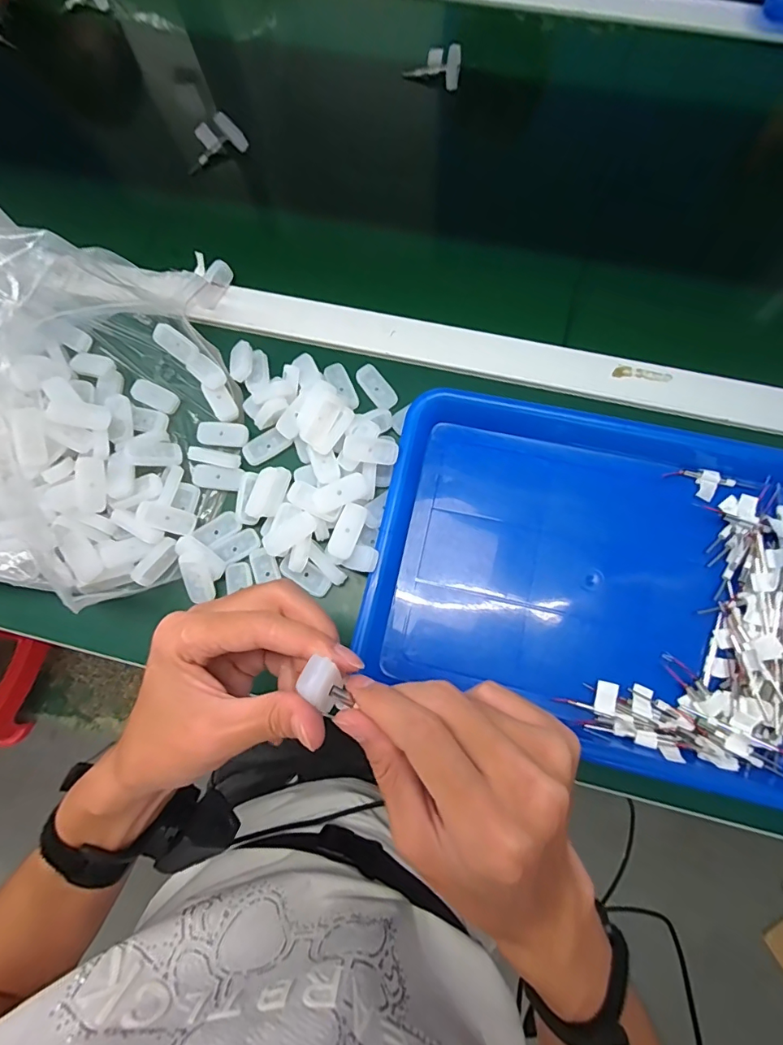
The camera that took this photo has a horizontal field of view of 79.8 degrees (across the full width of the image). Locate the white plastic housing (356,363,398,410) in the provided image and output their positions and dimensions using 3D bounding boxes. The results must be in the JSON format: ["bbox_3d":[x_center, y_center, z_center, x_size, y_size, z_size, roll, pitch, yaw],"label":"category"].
[{"bbox_3d":[-0.012,-0.115,0.397,0.020,0.005,0.043,-36,79,-6],"label":"white plastic housing"}]

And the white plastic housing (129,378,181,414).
[{"bbox_3d":[-0.205,-0.109,0.405,0.040,0.010,0.020,24,80,7],"label":"white plastic housing"}]

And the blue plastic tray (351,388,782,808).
[{"bbox_3d":[0.152,0.036,0.347,0.317,0.032,0.246,13,76,5],"label":"blue plastic tray"}]

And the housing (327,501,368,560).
[{"bbox_3d":[-0.032,0.007,0.346,0.020,0.005,0.042,24,90,-15],"label":"housing"}]

